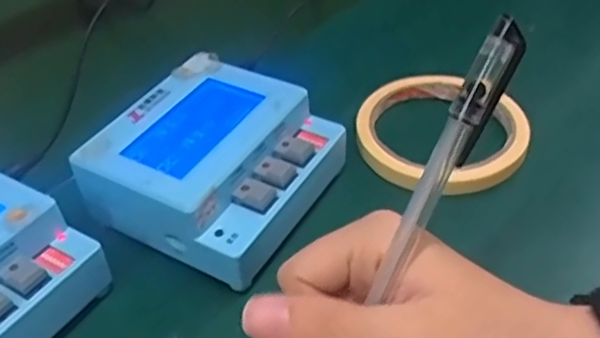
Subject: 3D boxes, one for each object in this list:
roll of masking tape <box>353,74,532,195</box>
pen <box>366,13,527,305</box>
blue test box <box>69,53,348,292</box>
[{"bbox_3d":[0.080,-0.023,0.362,0.092,0.015,0.087,-1,43,1],"label":"roll of masking tape"},{"bbox_3d":[0.035,0.024,0.213,0.011,0.154,0.009,30,9,30],"label":"pen"},{"bbox_3d":[-0.039,0.000,0.326,0.103,0.050,0.102,22,48,24],"label":"blue test box"}]

